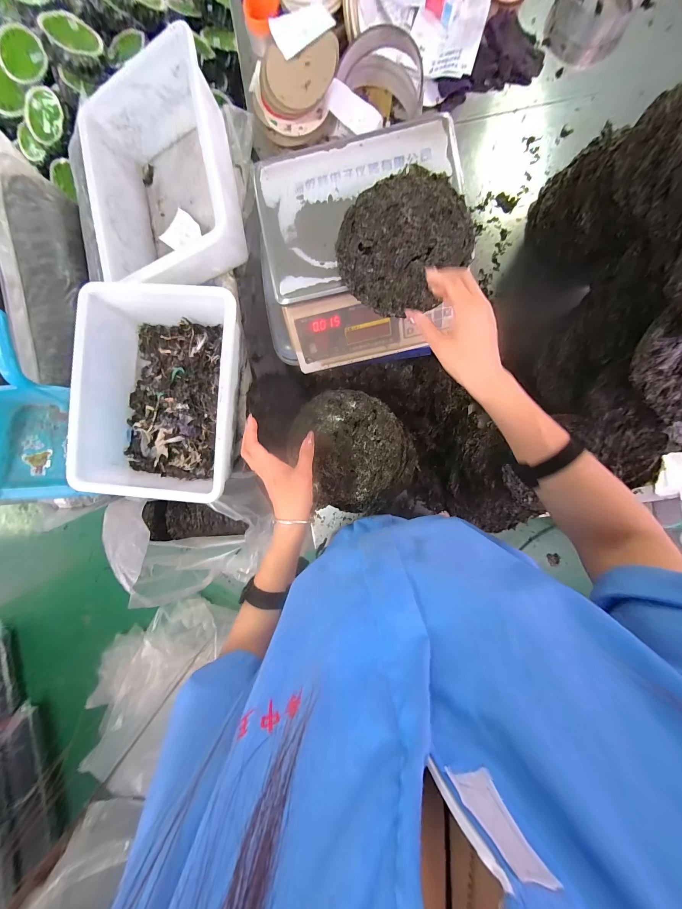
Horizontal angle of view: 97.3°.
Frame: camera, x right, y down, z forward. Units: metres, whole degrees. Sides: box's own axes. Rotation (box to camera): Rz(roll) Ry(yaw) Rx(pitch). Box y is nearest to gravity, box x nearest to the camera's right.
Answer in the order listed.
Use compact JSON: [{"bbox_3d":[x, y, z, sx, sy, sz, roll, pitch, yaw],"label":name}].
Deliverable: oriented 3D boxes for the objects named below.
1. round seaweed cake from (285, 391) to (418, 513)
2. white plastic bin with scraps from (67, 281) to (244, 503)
[{"bbox_3d":[0.017,-0.008,0.529,0.189,0.033,0.213,-34,89,4],"label":"round seaweed cake"},{"bbox_3d":[-0.312,-0.114,0.546,0.264,0.105,0.363,5,92,3],"label":"white plastic bin with scraps"}]

